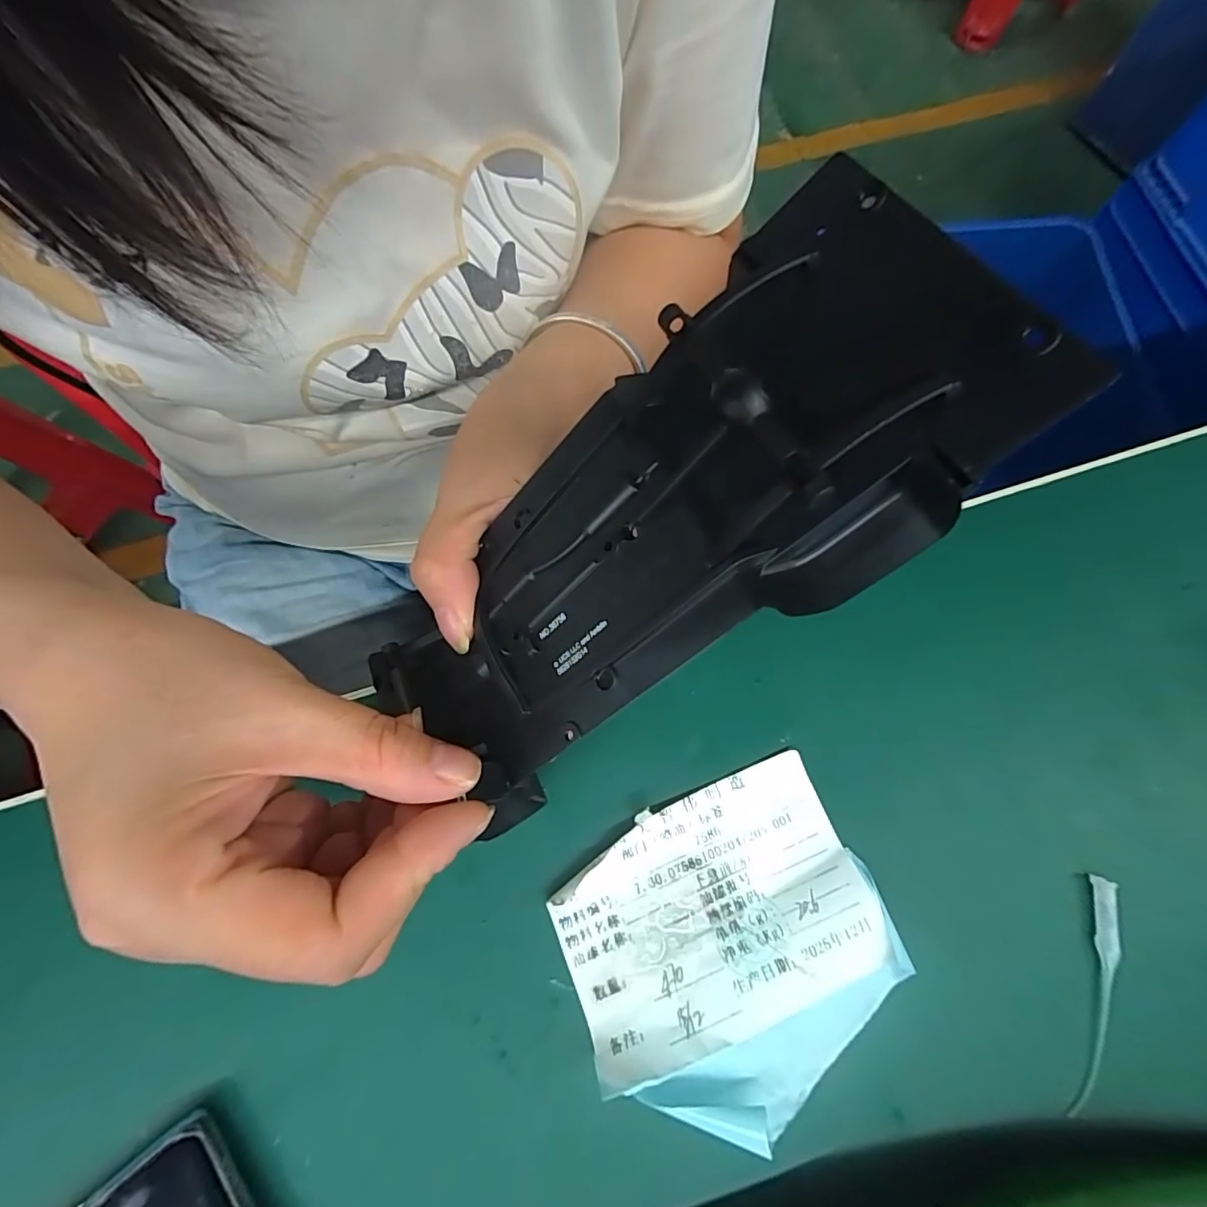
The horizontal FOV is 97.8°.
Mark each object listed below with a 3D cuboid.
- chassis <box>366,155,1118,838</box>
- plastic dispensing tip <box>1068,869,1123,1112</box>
[{"bbox_3d":[0.005,-0.012,0.127,0.169,0.028,0.071,-38,74,26],"label":"chassis"},{"bbox_3d":[0.156,0.123,0.165,0.009,0.007,0.069,18,75,4],"label":"plastic dispensing tip"}]

